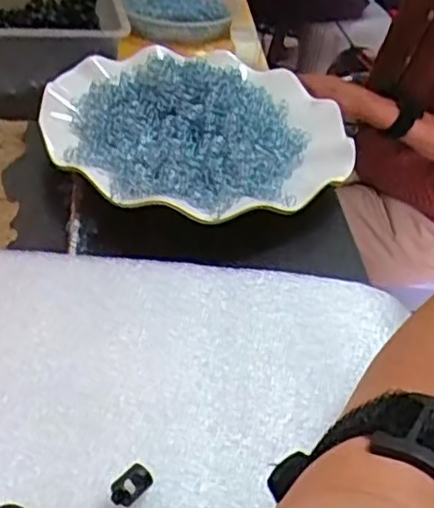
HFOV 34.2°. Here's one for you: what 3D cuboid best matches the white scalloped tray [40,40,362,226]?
[{"bbox_3d":[-0.009,-0.090,0.425,0.176,0.034,0.185,-1,40,-9],"label":"white scalloped tray"}]

